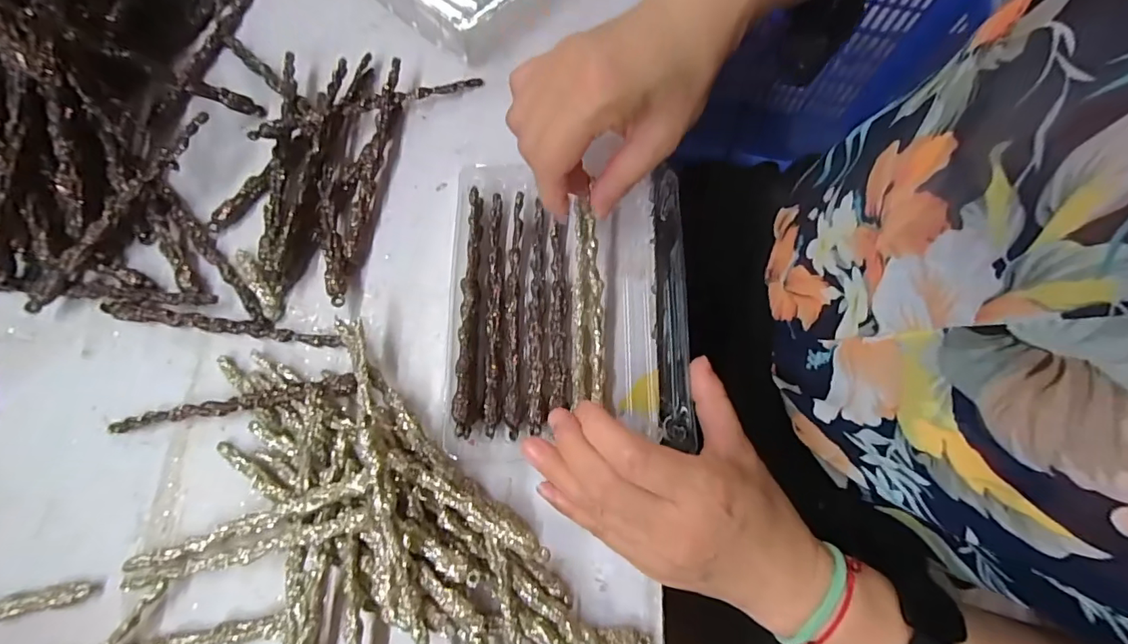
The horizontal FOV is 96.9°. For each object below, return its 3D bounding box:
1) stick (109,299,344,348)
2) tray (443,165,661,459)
[{"bbox_3d":[-0.207,0.002,0.304,0.141,0.007,0.010,8,75,0],"label":"stick"},{"bbox_3d":[-0.003,-0.010,0.306,0.128,0.028,0.175,2,75,-1],"label":"tray"}]

